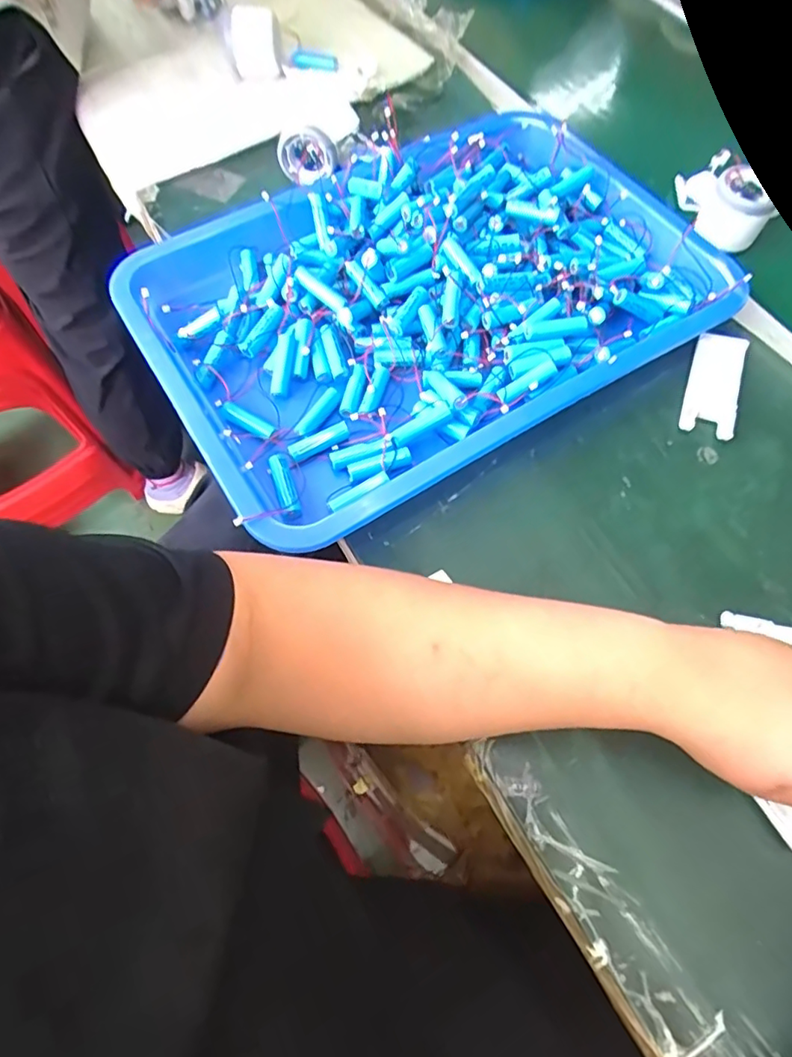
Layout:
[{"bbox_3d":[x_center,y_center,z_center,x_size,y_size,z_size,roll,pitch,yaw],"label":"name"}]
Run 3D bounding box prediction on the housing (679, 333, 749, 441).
[{"bbox_3d":[0.263,-0.119,0.473,0.041,0.011,0.097,17,67,9],"label":"housing"}]

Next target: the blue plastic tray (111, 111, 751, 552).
[{"bbox_3d":[0.027,-0.197,0.489,0.456,0.058,0.316,-31,68,-13],"label":"blue plastic tray"}]

